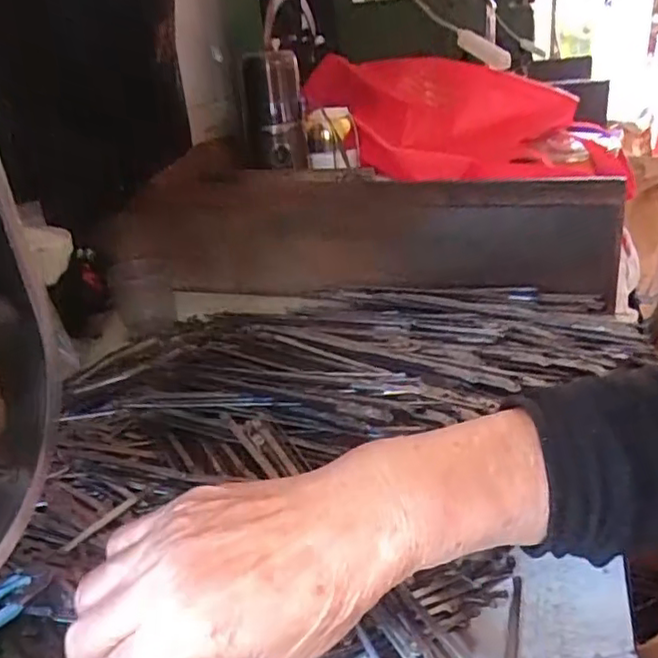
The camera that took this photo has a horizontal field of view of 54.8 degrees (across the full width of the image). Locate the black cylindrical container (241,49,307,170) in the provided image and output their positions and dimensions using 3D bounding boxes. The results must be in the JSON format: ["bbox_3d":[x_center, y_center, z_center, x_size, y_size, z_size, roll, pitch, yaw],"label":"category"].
[{"bbox_3d":[-0.054,-0.217,0.639,0.054,0.115,0.047,-5,24,-1],"label":"black cylindrical container"}]

